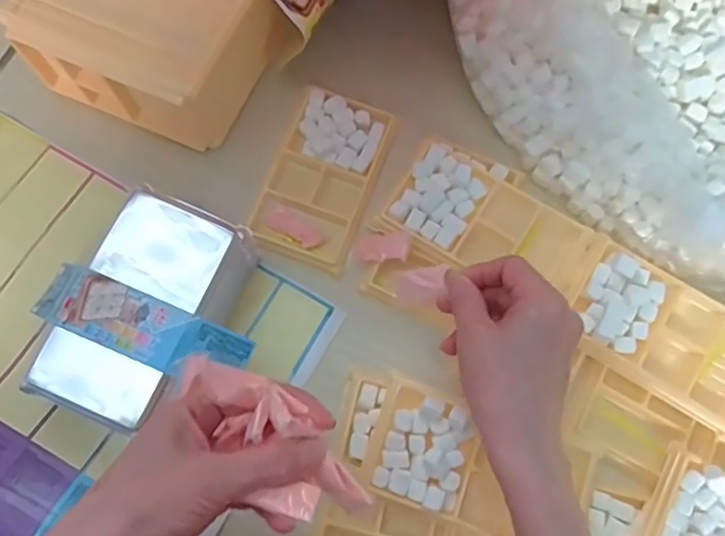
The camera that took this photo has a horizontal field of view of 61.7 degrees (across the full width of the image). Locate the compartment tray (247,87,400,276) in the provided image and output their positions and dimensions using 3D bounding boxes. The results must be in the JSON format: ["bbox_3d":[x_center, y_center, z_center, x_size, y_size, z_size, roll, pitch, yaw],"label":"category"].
[{"bbox_3d":[-0.028,-0.066,0.441,0.072,0.010,0.127,21,74,3],"label":"compartment tray"}]

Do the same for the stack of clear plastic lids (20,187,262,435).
[{"bbox_3d":[-0.127,0.029,0.382,0.087,0.062,0.135,23,74,3],"label":"stack of clear plastic lids"}]

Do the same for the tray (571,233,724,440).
[{"bbox_3d":[0.206,0.041,0.407,0.133,0.024,0.085,32,75,5],"label":"tray"}]

